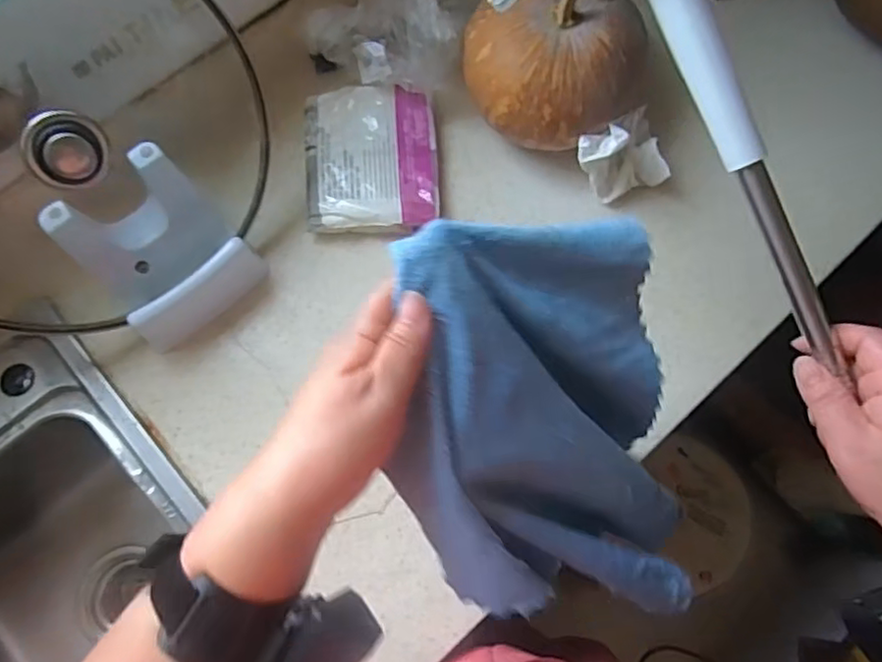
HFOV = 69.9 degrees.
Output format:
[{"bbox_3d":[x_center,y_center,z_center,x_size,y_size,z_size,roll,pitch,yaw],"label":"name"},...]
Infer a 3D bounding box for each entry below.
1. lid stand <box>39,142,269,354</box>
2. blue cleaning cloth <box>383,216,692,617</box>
[{"bbox_3d":[-0.246,-0.071,0.559,0.126,0.129,0.103,-38,77,-11],"label":"lid stand"},{"bbox_3d":[0.072,0.061,0.376,0.195,0.040,0.275,-31,107,-37],"label":"blue cleaning cloth"}]

